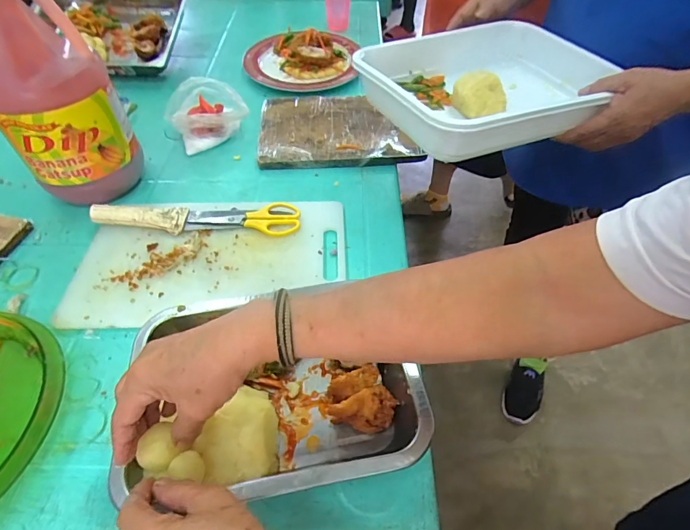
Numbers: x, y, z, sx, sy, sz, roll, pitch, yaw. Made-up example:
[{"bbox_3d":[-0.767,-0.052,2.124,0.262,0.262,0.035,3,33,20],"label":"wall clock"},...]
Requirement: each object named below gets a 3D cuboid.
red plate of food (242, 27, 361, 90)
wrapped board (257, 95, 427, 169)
[{"bbox_3d":[-0.089,-0.430,0.809,0.223,0.059,0.178,-1,51,-1],"label":"red plate of food"},{"bbox_3d":[-0.013,-0.240,0.687,0.262,0.028,0.191,-3,51,-2],"label":"wrapped board"}]

